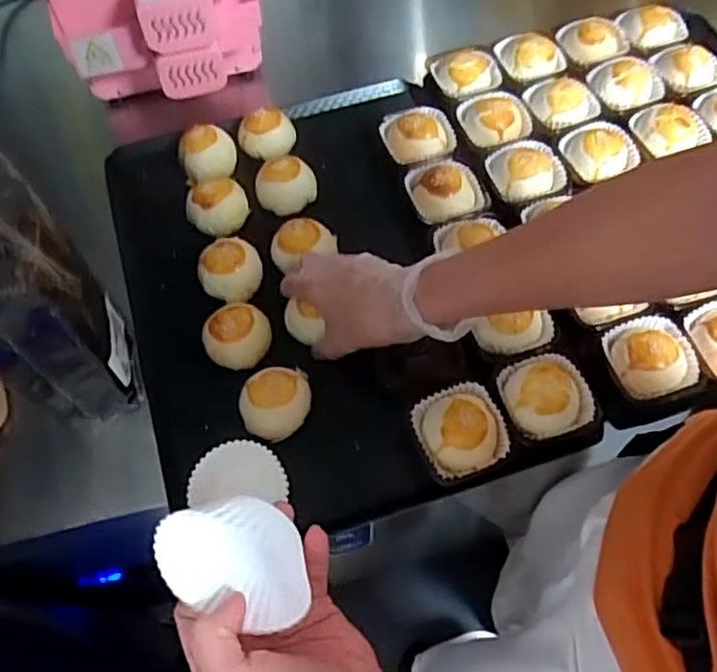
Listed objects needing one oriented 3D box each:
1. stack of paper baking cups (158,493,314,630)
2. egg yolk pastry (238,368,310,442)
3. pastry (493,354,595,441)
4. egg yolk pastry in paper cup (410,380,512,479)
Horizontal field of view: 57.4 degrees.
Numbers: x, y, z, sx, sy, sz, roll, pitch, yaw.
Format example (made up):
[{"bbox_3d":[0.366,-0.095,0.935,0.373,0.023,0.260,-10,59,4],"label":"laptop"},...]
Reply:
[{"bbox_3d":[-0.060,0.107,0.307,0.067,0.051,0.052,-5,62,-3],"label":"stack of paper baking cups"},{"bbox_3d":[-0.066,0.055,0.529,0.058,0.036,0.051,-27,65,-14],"label":"egg yolk pastry"},{"bbox_3d":[0.150,0.045,0.522,0.066,0.031,0.065,-16,63,-9],"label":"pastry"},{"bbox_3d":[0.081,0.074,0.515,0.063,0.045,0.067,-19,64,-10],"label":"egg yolk pastry in paper cup"}]

